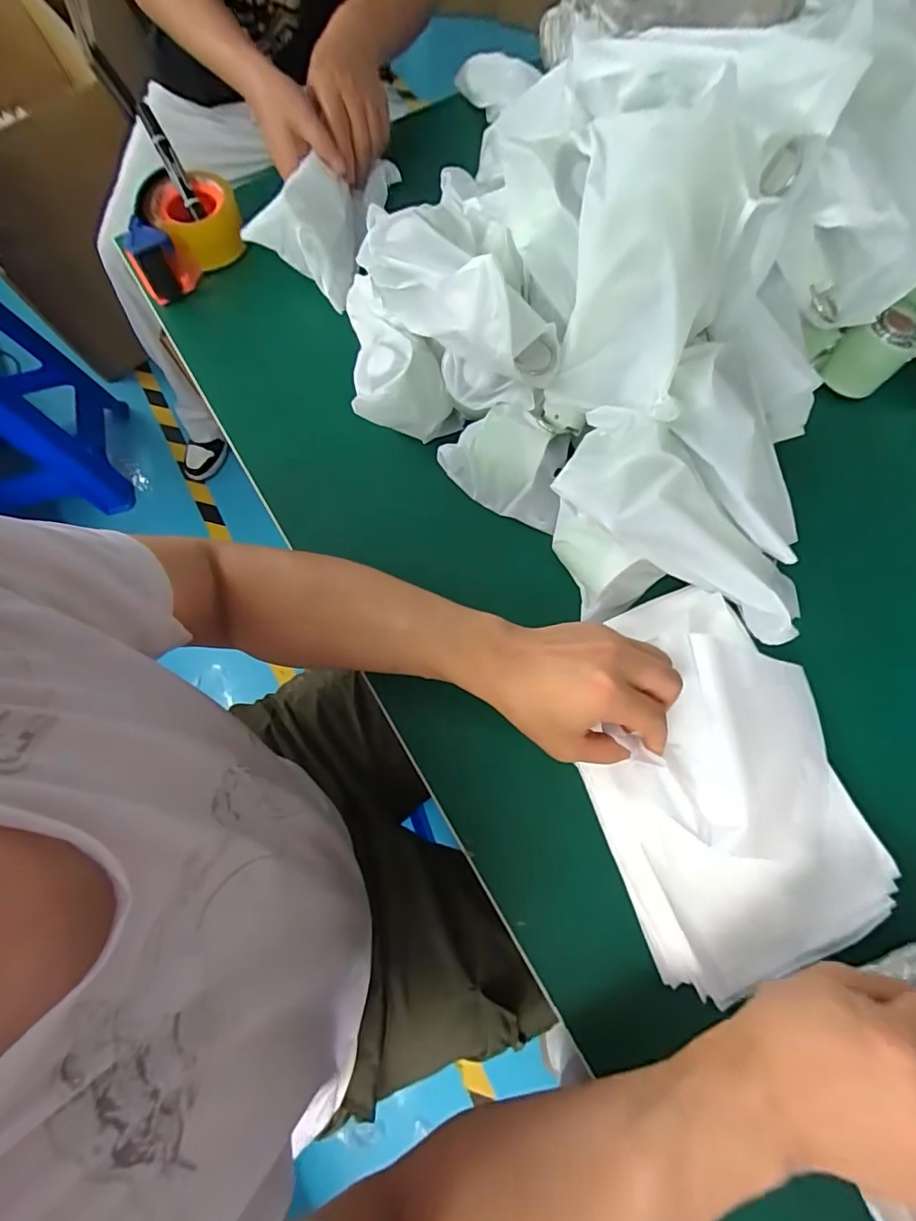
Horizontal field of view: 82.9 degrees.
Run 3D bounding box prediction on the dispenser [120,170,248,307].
[{"bbox_3d":[-0.290,-0.411,0.563,0.108,0.058,0.125,-7,72,0],"label":"dispenser"}]

